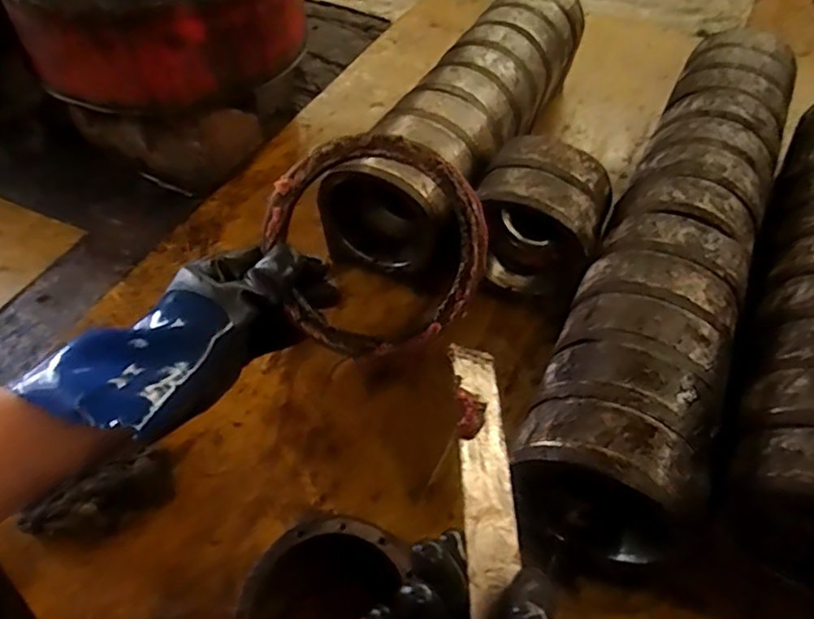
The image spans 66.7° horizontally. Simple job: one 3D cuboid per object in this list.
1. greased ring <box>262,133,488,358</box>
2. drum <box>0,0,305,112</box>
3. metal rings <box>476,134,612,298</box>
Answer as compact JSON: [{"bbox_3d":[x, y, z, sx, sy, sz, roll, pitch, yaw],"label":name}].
[{"bbox_3d":[-0.020,-0.049,0.445,0.148,0.012,0.152,1,95,6],"label":"greased ring"},{"bbox_3d":[-0.503,-0.648,1.275,0.554,0.196,0.521,-20,54,-18],"label":"drum"},{"bbox_3d":[0.231,-0.159,1.099,0.200,0.209,0.189,19,52,13],"label":"metal rings"}]

